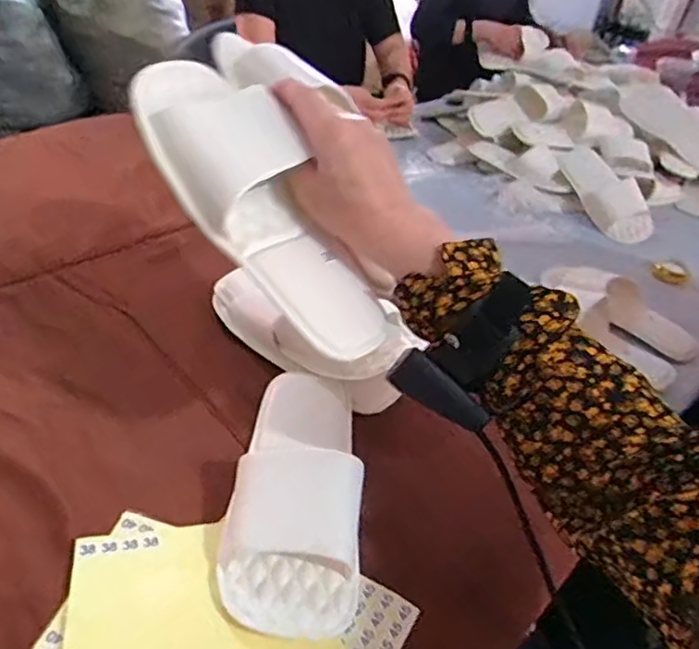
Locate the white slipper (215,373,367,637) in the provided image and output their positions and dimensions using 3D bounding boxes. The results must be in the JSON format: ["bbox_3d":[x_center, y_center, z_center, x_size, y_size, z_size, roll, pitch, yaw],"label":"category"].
[{"bbox_3d":[-0.038,0.115,0.445,0.095,0.051,0.215,4,36,-3],"label":"white slipper"}]

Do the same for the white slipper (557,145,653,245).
[{"bbox_3d":[0.495,-0.258,1.125,0.095,0.053,0.262,-7,54,-17],"label":"white slipper"}]

